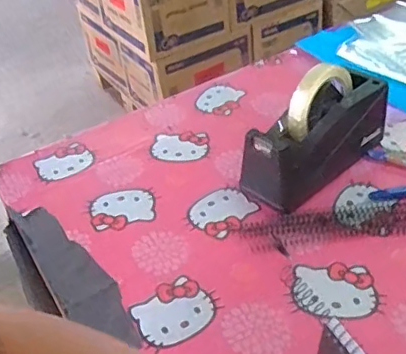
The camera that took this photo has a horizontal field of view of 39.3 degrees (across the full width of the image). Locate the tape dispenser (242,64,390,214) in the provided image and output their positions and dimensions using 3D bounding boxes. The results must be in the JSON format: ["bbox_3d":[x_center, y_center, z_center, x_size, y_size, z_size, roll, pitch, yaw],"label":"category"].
[{"bbox_3d":[0.132,-0.058,0.680,0.203,0.120,0.083,-34,46,-28],"label":"tape dispenser"}]

